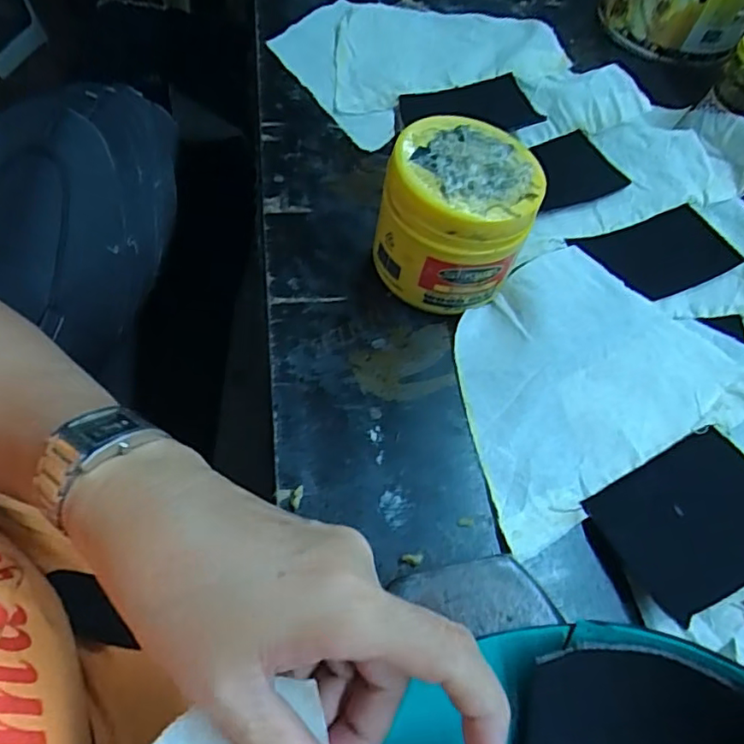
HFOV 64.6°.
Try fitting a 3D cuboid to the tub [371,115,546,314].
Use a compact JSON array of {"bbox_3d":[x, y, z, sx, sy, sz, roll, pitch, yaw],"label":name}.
[{"bbox_3d":[0.053,-0.096,0.375,0.088,0.094,0.088,4,58,-6],"label":"tub"}]

